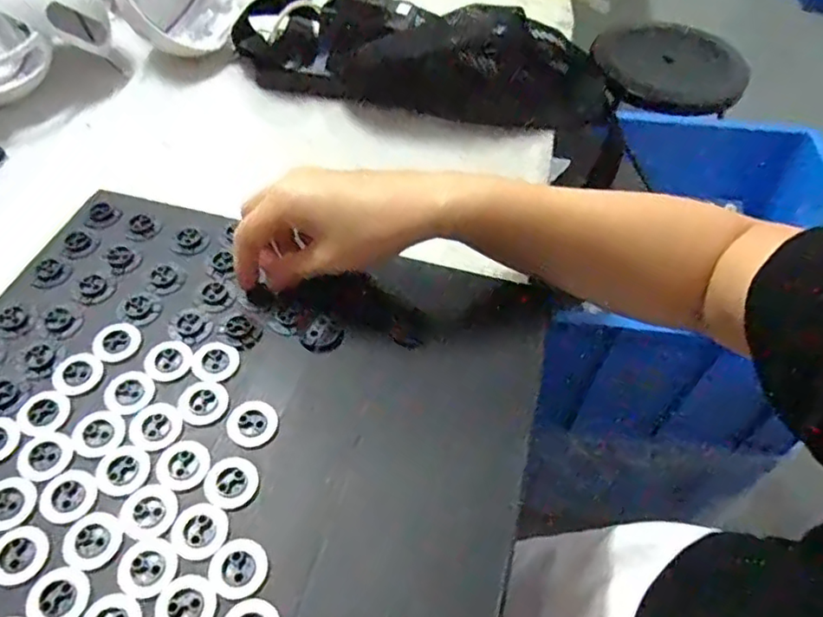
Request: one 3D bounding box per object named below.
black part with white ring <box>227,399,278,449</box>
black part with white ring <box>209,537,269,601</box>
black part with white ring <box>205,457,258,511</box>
[{"bbox_3d":[-0.094,0.067,0.360,0.028,0.004,0.029,1,53,-1],"label":"black part with white ring"},{"bbox_3d":[-0.088,0.132,0.312,0.028,0.004,0.028,1,53,-1],"label":"black part with white ring"},{"bbox_3d":[-0.099,0.095,0.338,0.028,0.004,0.028,1,53,-1],"label":"black part with white ring"}]

